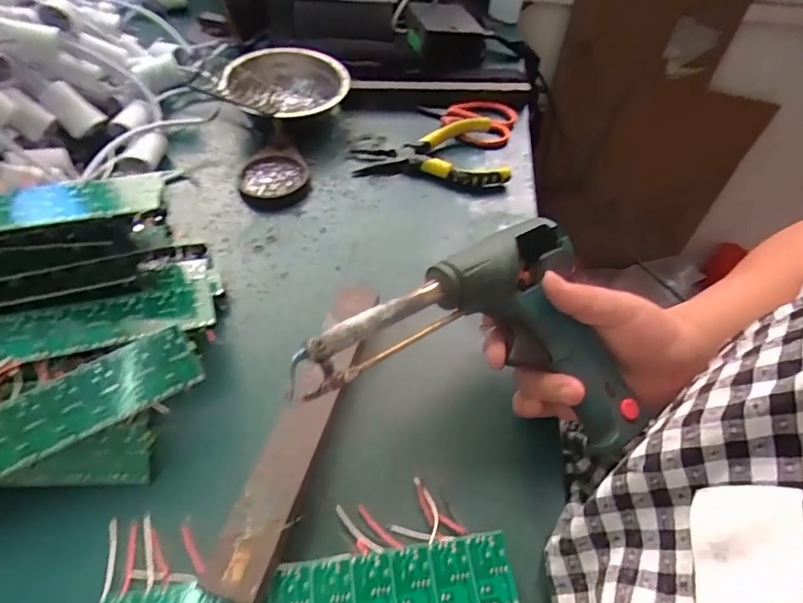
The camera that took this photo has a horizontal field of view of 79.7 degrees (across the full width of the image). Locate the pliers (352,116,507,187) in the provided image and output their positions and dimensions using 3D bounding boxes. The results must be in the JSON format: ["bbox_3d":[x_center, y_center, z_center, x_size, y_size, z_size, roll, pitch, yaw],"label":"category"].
[{"bbox_3d":[0.033,-0.155,0.485,0.150,0.033,0.083,10,51,2],"label":"pliers"}]

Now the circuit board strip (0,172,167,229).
[{"bbox_3d":[-0.250,-0.054,0.287,0.199,0.009,0.040,-11,53,-13],"label":"circuit board strip"}]

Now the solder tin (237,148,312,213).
[{"bbox_3d":[-0.118,-0.115,0.451,0.061,0.015,0.074,-3,51,-8],"label":"solder tin"}]

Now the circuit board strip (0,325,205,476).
[{"bbox_3d":[-0.207,0.071,0.258,0.194,0.004,0.036,-26,87,-10],"label":"circuit board strip"}]

